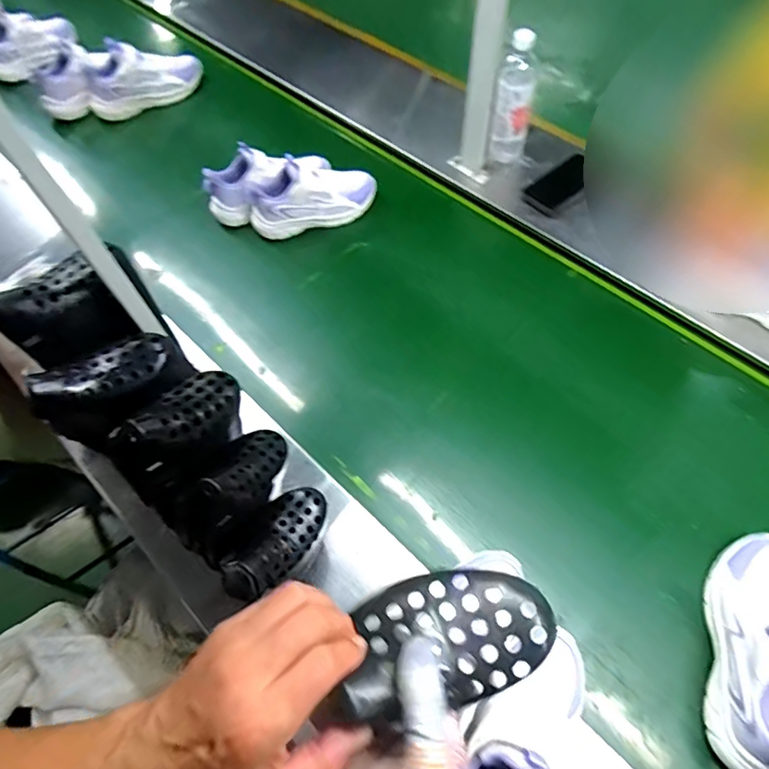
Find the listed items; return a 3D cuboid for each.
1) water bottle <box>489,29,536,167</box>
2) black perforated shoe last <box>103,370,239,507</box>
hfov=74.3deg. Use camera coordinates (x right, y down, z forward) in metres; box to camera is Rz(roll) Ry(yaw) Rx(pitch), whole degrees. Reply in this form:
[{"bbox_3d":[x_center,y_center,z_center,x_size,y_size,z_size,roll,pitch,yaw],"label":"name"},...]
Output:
[{"bbox_3d":[0.229,-0.490,0.905,0.059,0.237,0.054,11,62,8],"label":"water bottle"},{"bbox_3d":[-0.217,0.044,0.539,0.079,0.106,0.150,27,66,16],"label":"black perforated shoe last"}]

